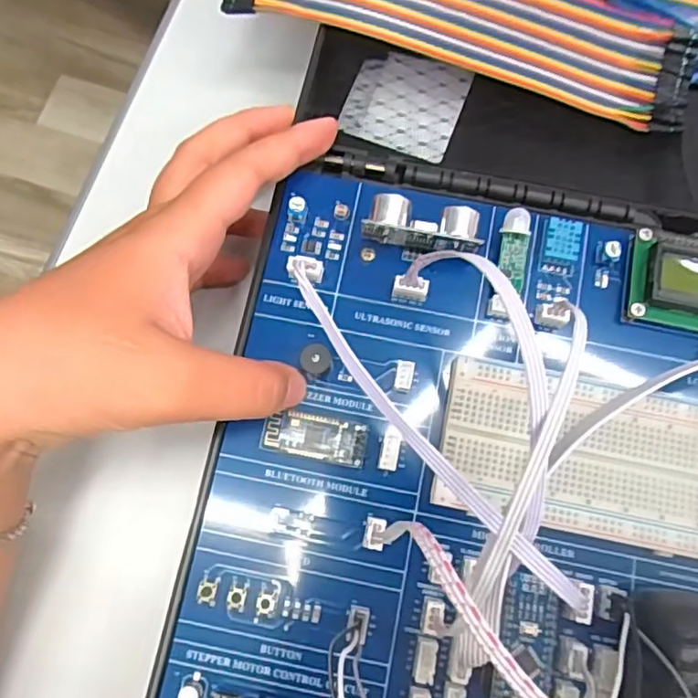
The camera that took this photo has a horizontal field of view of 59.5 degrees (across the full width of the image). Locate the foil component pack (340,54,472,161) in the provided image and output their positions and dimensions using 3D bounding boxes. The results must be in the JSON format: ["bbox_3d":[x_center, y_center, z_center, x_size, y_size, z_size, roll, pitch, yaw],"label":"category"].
[{"bbox_3d":[0.025,-0.111,0.276,0.050,0.004,0.047,19,80,5],"label":"foil component pack"}]

